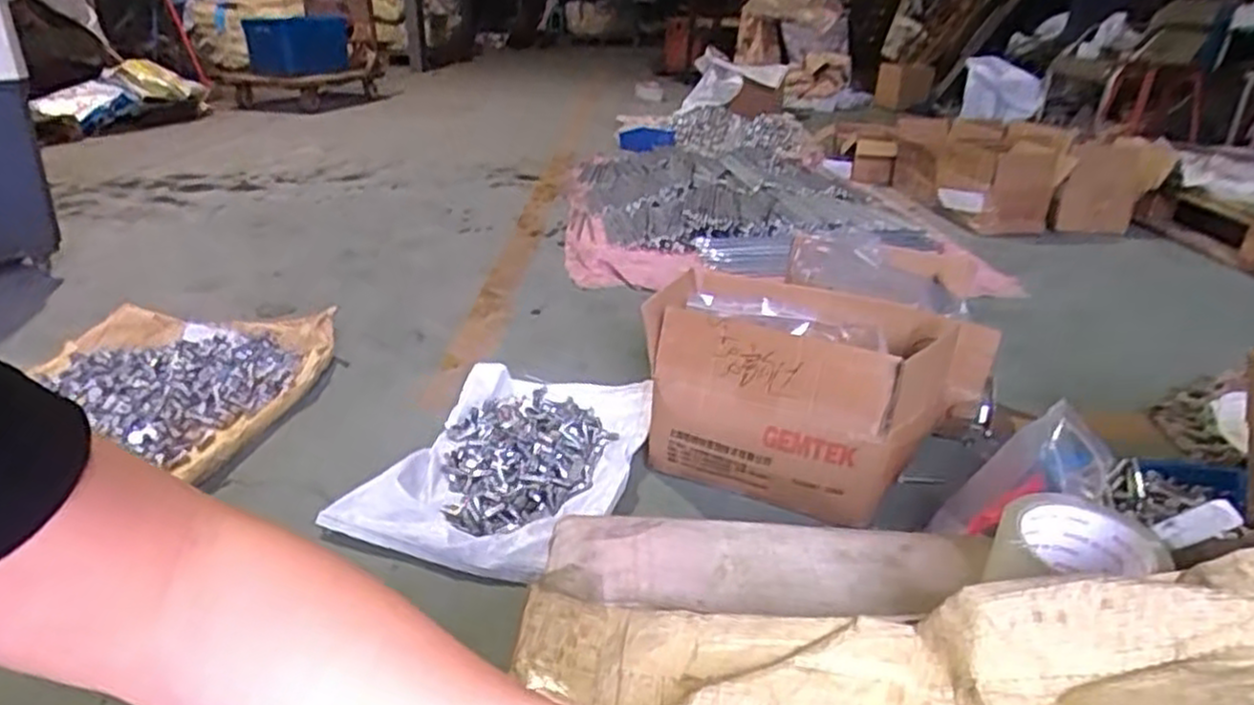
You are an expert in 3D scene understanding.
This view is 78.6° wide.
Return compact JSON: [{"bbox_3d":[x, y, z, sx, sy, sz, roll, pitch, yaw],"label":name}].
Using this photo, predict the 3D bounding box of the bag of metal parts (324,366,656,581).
[{"bbox_3d":[-0.165,0.171,1.212,0.351,0.072,0.537,7,26,12],"label":"bag of metal parts"}]

